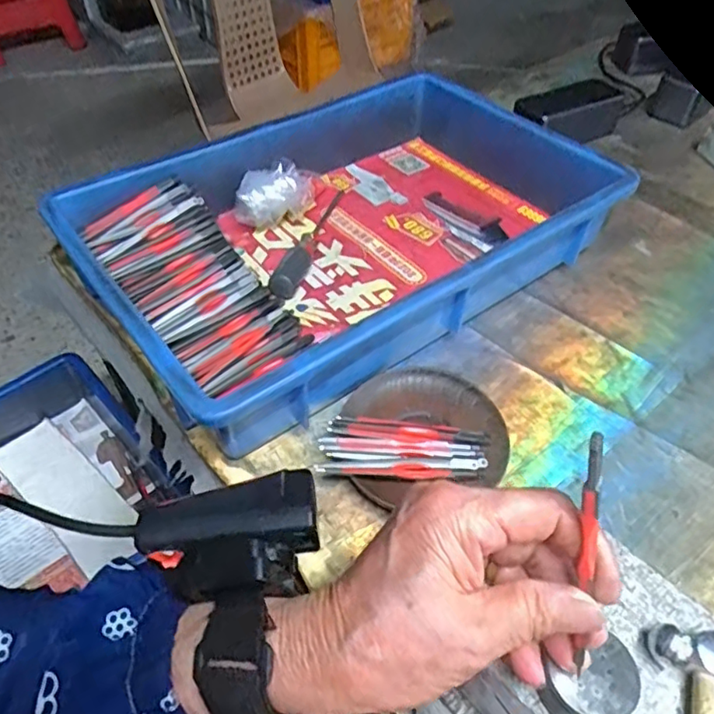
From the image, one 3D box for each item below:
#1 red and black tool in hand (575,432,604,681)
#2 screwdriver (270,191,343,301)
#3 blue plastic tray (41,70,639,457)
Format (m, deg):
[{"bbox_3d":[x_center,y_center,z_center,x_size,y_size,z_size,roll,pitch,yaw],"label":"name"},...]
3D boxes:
[{"bbox_3d":[0.084,0.076,0.214,0.006,0.108,0.004,-9,22,-10],"label":"red and black tool in hand"},{"bbox_3d":[-0.042,-0.115,0.547,0.020,0.021,0.176,13,49,9],"label":"screwdriver"},{"bbox_3d":[0.001,-0.116,0.514,0.431,0.075,0.270,-29,55,-25],"label":"blue plastic tray"}]

